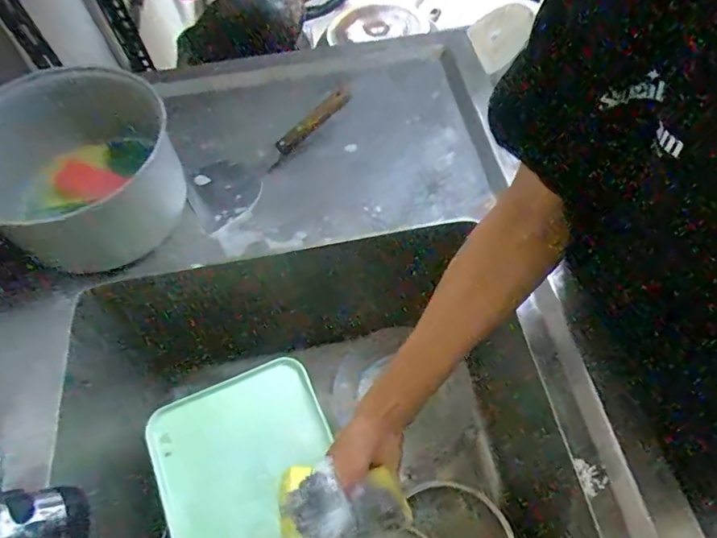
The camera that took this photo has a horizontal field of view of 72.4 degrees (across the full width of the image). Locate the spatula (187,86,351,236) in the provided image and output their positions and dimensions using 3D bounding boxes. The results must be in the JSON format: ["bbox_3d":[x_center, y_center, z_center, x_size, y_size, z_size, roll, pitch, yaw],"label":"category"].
[{"bbox_3d":[-0.117,-0.160,0.656,0.255,0.032,0.105,-38,63,-2],"label":"spatula"}]

